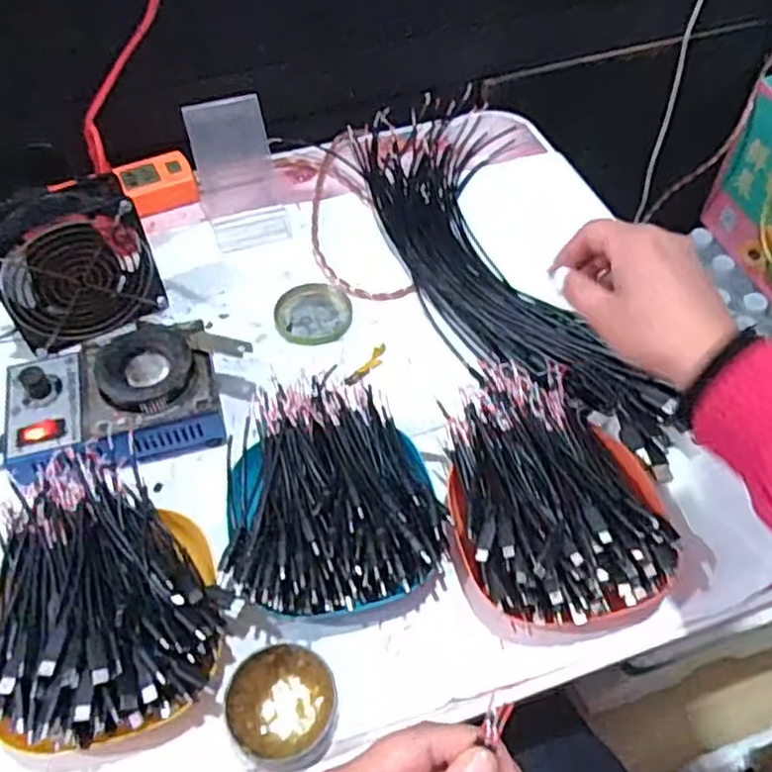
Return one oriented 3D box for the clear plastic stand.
[{"bbox_3d":[-0.140,-0.202,0.667,0.071,0.094,0.096,-14,55,-10],"label":"clear plastic stand"}]

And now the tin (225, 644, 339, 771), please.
[{"bbox_3d":[-0.060,0.189,0.414,0.060,0.029,0.062,0,54,0],"label":"tin"}]

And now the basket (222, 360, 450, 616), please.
[{"bbox_3d":[-0.043,0.071,0.484,0.142,0.053,0.173,-13,55,-9],"label":"basket"}]

